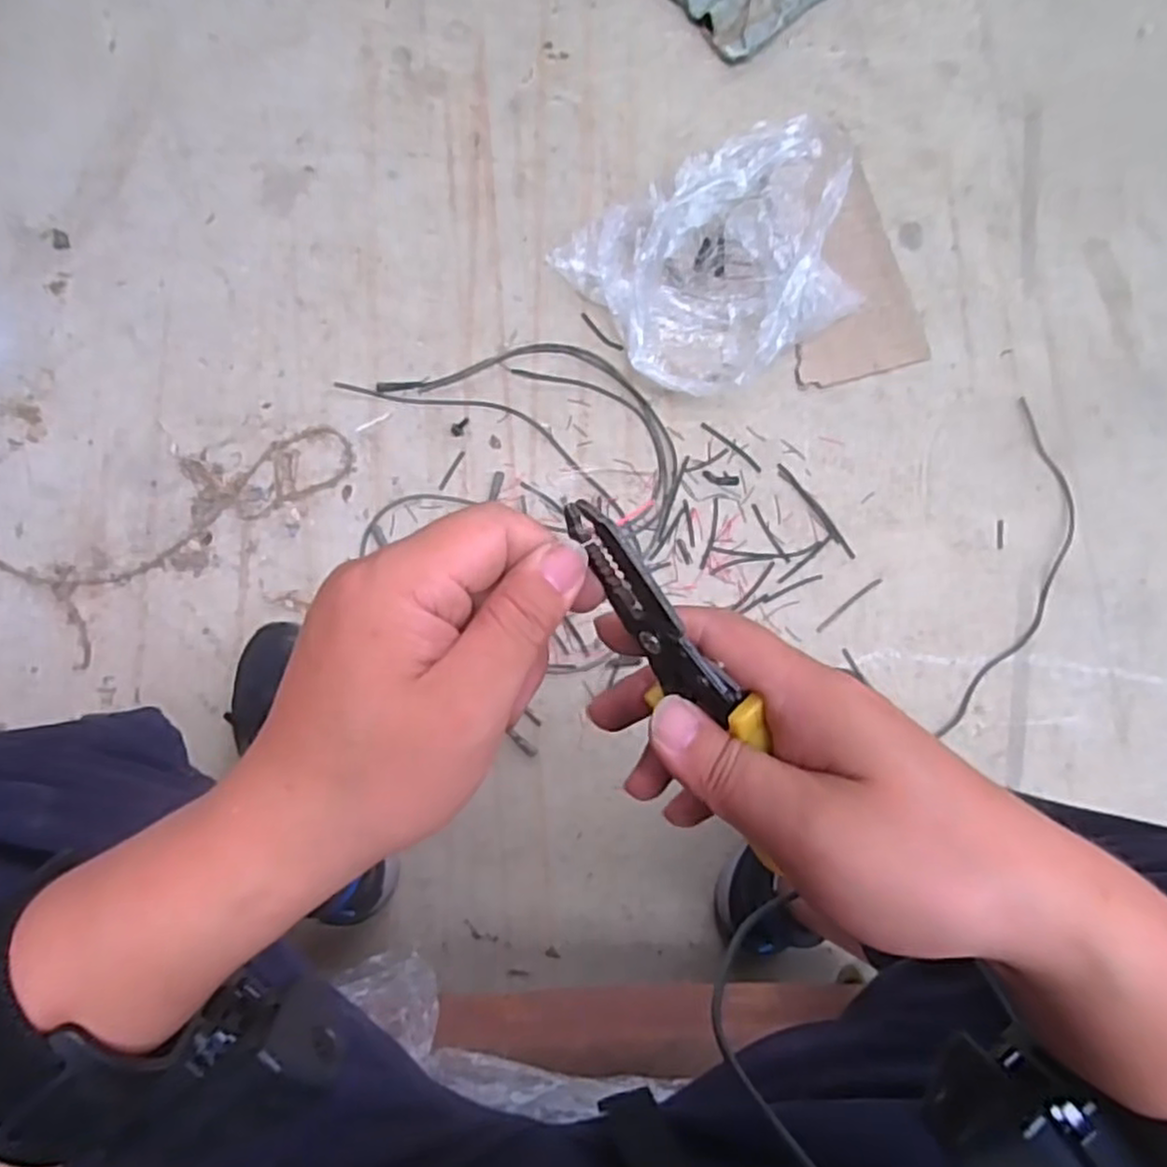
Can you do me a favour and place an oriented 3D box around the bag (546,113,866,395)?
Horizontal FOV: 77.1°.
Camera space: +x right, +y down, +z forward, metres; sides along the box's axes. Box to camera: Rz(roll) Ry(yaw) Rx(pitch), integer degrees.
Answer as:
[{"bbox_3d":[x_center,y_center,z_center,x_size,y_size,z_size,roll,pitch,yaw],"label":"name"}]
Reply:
[{"bbox_3d":[0.161,-0.340,0.770,0.300,0.123,0.239,-29,87,-9],"label":"bag"}]

